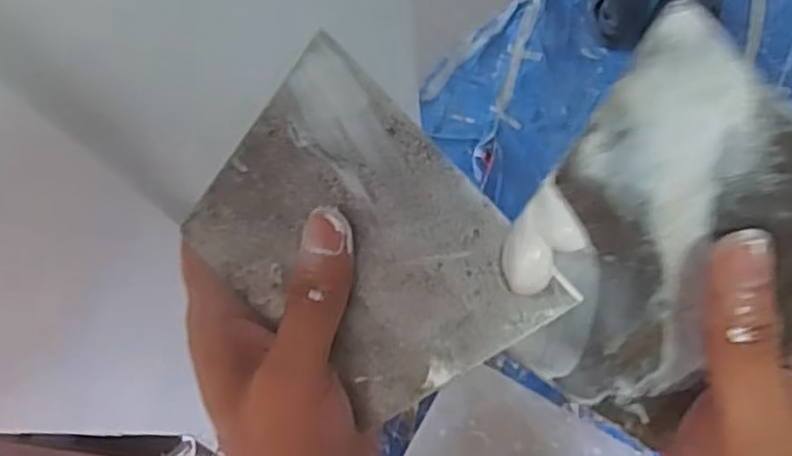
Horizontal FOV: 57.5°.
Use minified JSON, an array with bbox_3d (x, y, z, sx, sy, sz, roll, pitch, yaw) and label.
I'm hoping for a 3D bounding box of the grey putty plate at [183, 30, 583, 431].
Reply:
[{"bbox_3d":[-0.013,0.007,0.285,0.094,0.006,0.135,-44,83,6],"label":"grey putty plate"}]

